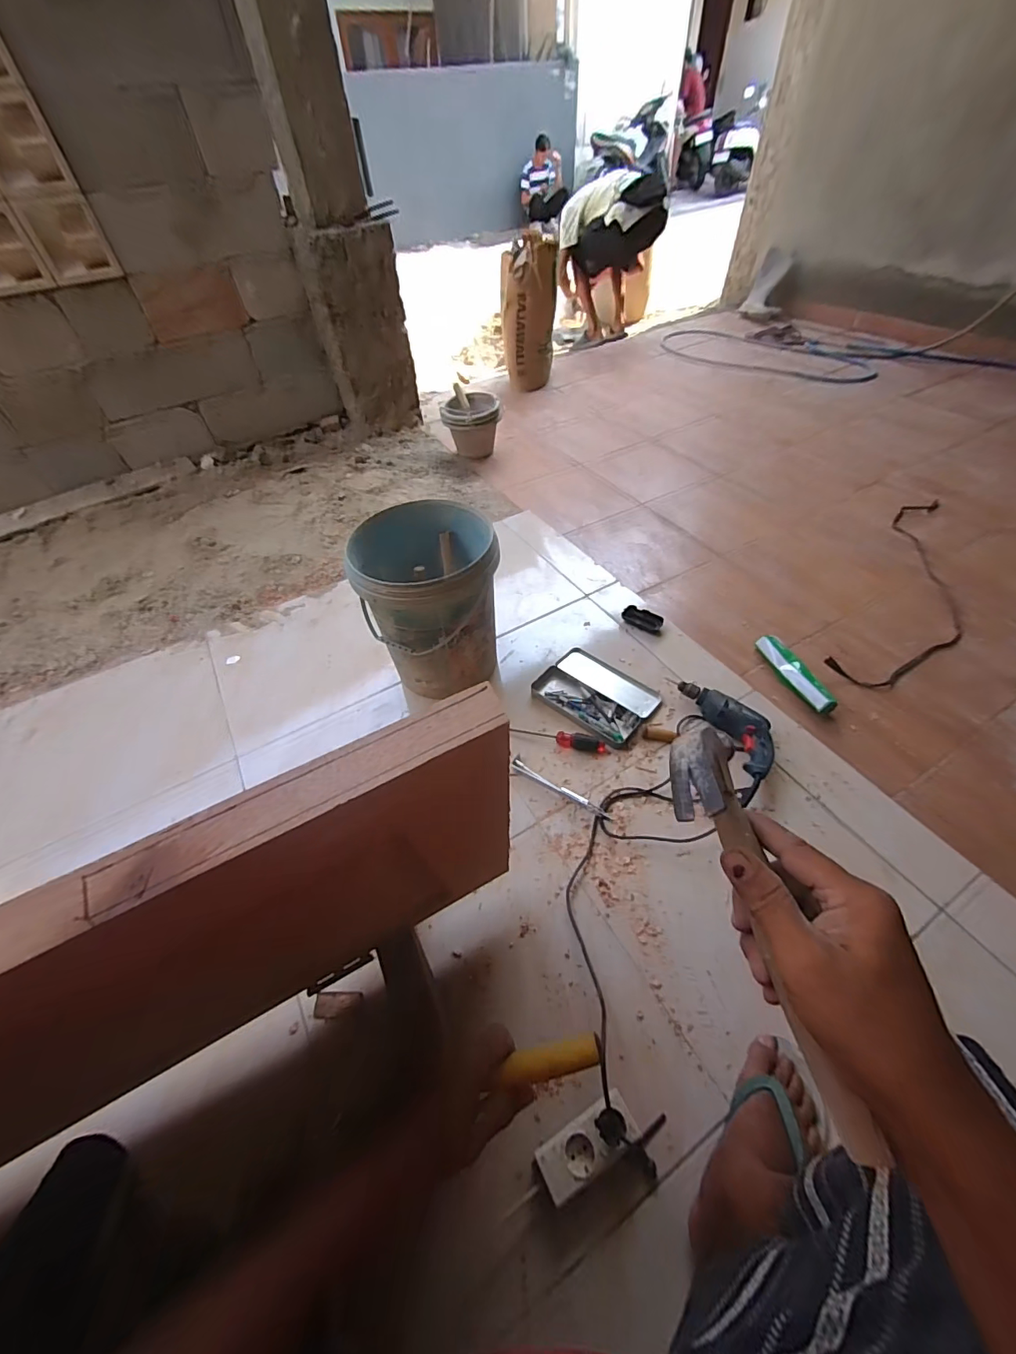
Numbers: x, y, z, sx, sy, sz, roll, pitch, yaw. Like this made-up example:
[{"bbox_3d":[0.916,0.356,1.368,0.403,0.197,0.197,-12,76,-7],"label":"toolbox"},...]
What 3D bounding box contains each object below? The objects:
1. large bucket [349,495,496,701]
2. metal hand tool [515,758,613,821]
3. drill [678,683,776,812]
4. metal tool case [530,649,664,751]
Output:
[{"bbox_3d":[-0.173,-0.178,1.087,0.283,0.318,0.301,-1,50,1],"label":"large bucket"},{"bbox_3d":[0.108,0.230,0.980,0.226,0.016,0.027,25,55,21],"label":"metal hand tool"},{"bbox_3d":[0.486,0.119,1.005,0.140,0.067,0.309,-8,50,-5],"label":"drill"},{"bbox_3d":[0.207,0.039,1.126,0.263,0.021,0.195,36,60,28],"label":"metal tool case"}]

